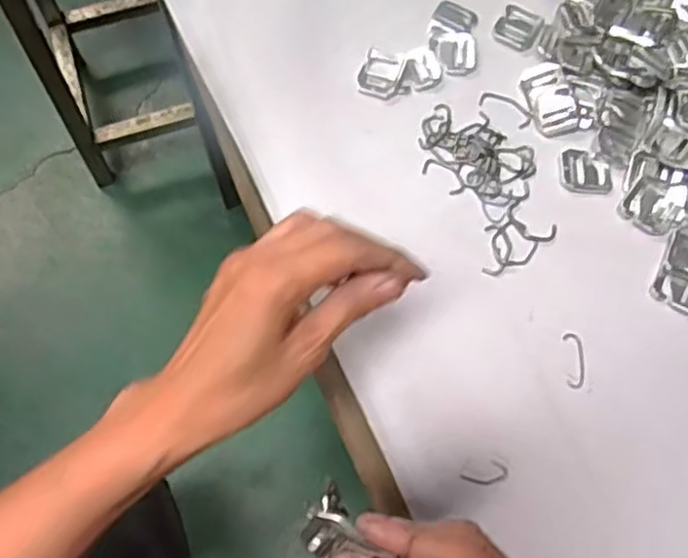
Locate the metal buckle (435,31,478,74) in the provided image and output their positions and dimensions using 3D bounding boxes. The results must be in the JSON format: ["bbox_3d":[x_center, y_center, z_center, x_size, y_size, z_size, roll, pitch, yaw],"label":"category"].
[{"bbox_3d":[0.081,-0.165,0.508,0.029,0.004,0.035,0,71,1],"label":"metal buckle"}]

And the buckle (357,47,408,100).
[{"bbox_3d":[0.026,-0.145,0.498,0.029,0.004,0.036,17,72,7],"label":"buckle"}]

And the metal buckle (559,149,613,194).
[{"bbox_3d":[0.164,-0.073,0.476,0.035,0.004,0.031,5,71,3],"label":"metal buckle"}]

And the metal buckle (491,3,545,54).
[{"bbox_3d":[0.128,-0.185,0.516,0.030,0.004,0.035,28,73,10],"label":"metal buckle"}]

